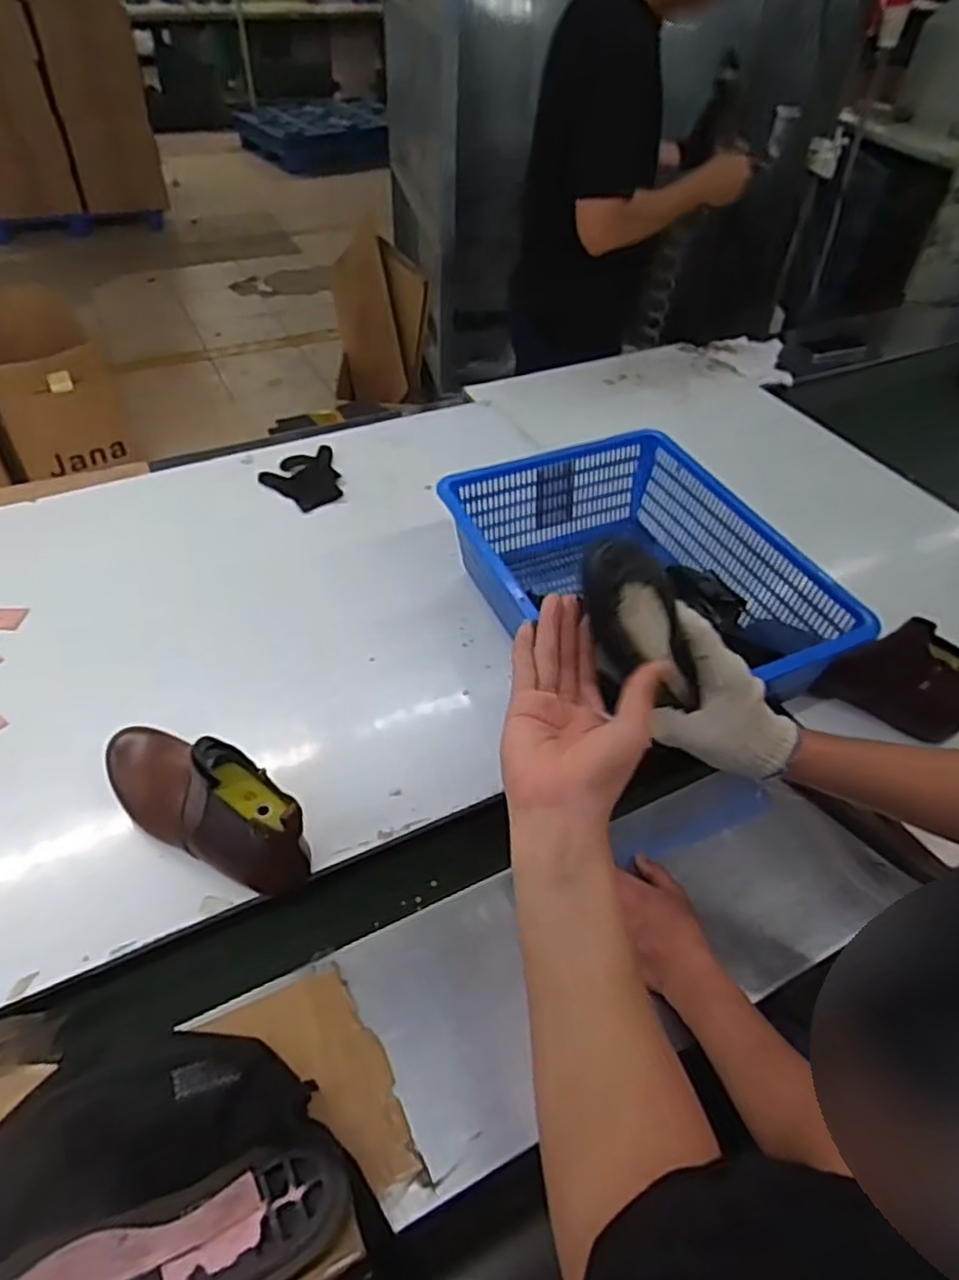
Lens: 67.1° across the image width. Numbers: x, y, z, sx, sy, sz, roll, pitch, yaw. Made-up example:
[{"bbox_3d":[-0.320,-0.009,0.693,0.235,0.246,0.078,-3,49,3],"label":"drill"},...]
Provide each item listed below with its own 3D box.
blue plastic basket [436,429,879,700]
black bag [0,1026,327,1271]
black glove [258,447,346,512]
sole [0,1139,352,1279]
[{"bbox_3d":[0.188,-0.069,0.966,0.367,0.167,0.478,-19,50,-20],"label":"blue plastic basket"},{"bbox_3d":[-0.302,0.384,0.566,0.310,0.057,0.137,-18,49,-20],"label":"black bag"},{"bbox_3d":[-0.295,-0.268,1.225,0.129,0.024,0.147,-19,50,-20],"label":"black glove"},{"bbox_3d":[-0.233,0.476,0.542,0.271,0.032,0.102,-14,62,-13],"label":"sole"}]

